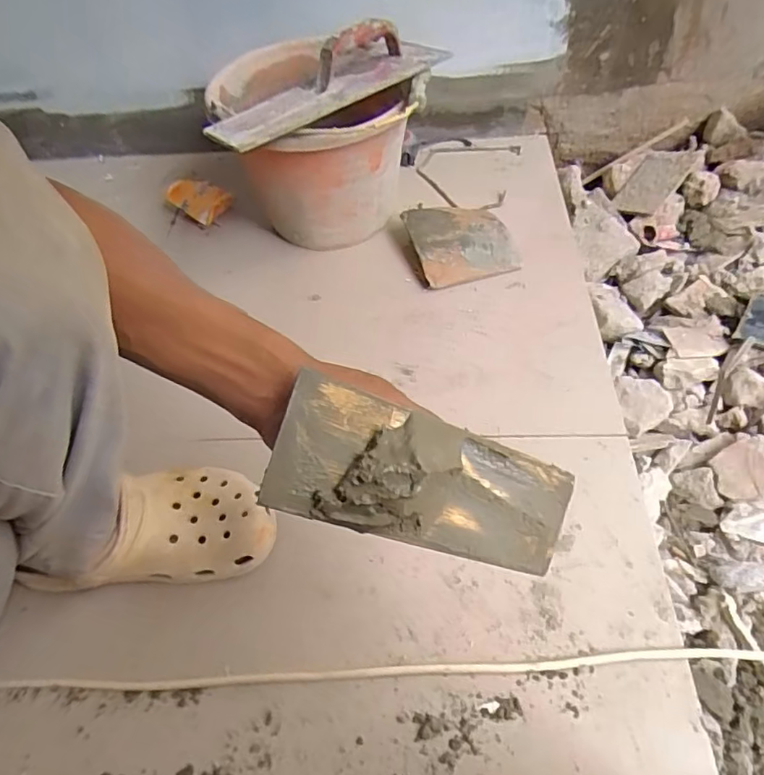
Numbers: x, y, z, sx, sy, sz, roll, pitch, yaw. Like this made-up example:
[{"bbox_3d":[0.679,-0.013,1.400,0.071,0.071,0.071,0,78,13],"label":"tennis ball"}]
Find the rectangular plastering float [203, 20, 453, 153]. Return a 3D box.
[{"bbox_3d":[-0.058,-0.360,0.641,0.303,0.054,0.094,-30,57,-17],"label":"rectangular plastering float"}]

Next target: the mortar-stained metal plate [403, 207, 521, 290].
[{"bbox_3d":[0.110,-0.205,0.793,0.137,0.039,0.140,-14,52,-5],"label":"mortar-stained metal plate"}]

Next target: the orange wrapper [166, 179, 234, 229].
[{"bbox_3d":[-0.286,-0.291,0.884,0.097,0.049,0.064,29,60,25],"label":"orange wrapper"}]

